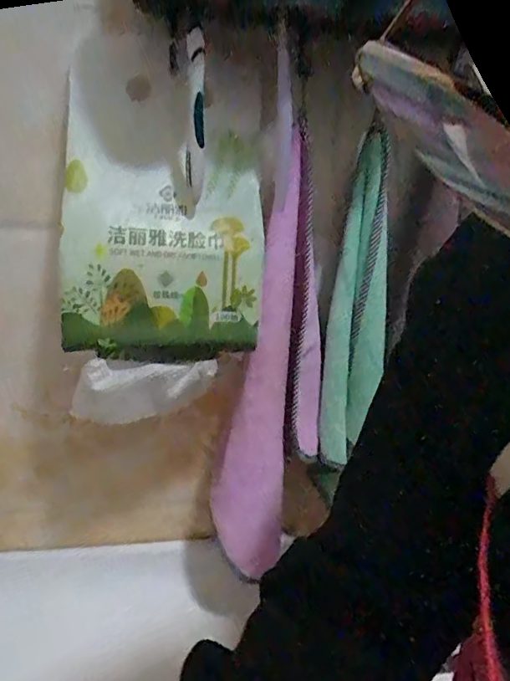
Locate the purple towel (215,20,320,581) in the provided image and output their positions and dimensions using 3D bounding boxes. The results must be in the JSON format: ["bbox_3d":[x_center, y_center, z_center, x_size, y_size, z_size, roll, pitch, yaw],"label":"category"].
[{"bbox_3d":[0.019,0.002,0.457,0.057,0.420,0.118,15,22,32],"label":"purple towel"}]

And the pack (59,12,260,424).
[{"bbox_3d":[-0.075,-0.087,0.420,0.153,0.275,0.081,-2,19,-15],"label":"pack"}]

